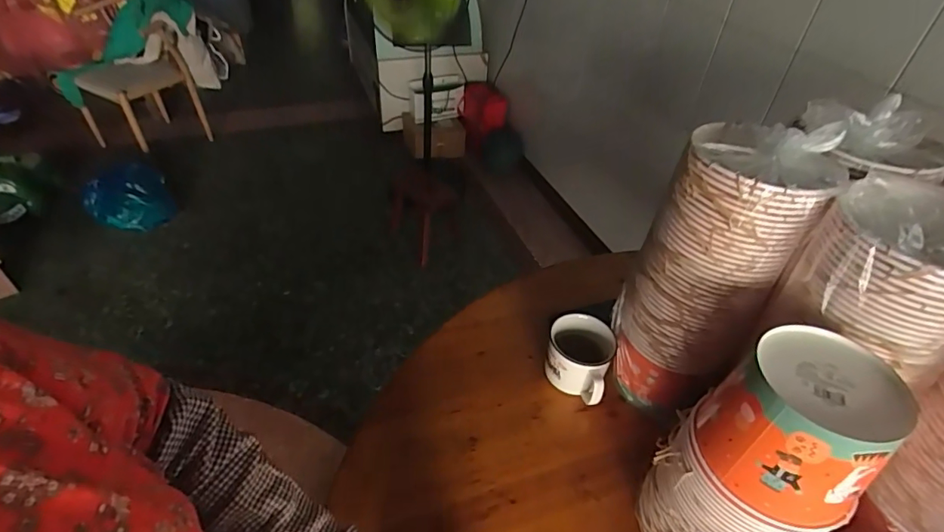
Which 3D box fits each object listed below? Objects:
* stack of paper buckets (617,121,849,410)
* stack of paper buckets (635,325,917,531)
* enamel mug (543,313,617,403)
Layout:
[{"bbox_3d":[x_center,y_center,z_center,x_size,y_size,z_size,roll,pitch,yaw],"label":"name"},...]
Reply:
[{"bbox_3d":[0.313,0.017,0.668,0.156,0.421,0.144,23,45,21],"label":"stack of paper buckets"},{"bbox_3d":[0.309,0.239,0.544,0.135,0.343,0.158,-23,48,-26],"label":"stack of paper buckets"},{"bbox_3d":[0.176,0.158,0.807,0.107,0.093,0.121,17,44,15],"label":"enamel mug"}]

